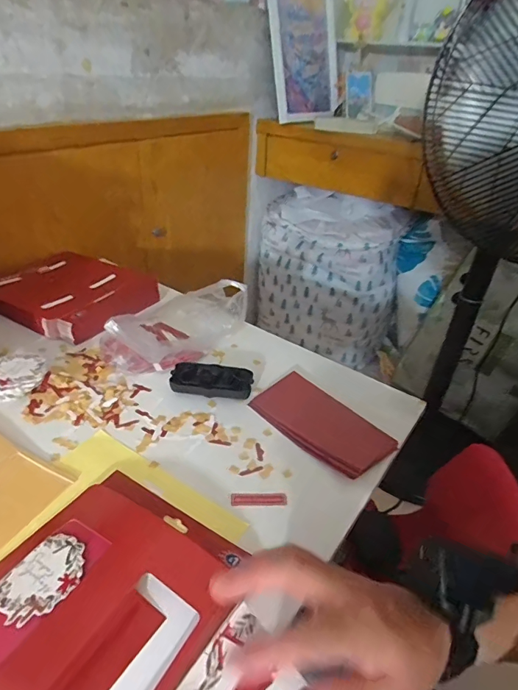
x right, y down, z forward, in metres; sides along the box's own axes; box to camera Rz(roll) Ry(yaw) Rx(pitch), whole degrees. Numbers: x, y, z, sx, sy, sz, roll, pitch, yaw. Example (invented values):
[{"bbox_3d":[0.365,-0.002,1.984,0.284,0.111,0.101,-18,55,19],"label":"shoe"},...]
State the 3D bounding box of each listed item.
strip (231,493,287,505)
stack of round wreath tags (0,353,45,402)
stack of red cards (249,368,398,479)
[{"bbox_3d":[0.000,0.167,0.457,0.060,0.004,0.014,3,34,-4],"label":"strip"},{"bbox_3d":[-0.321,0.047,0.548,0.079,0.035,0.070,-15,39,-28],"label":"stack of round wreath tags"},{"bbox_3d":[0.083,0.099,0.552,0.102,0.015,0.177,-24,43,-36],"label":"stack of red cards"}]

